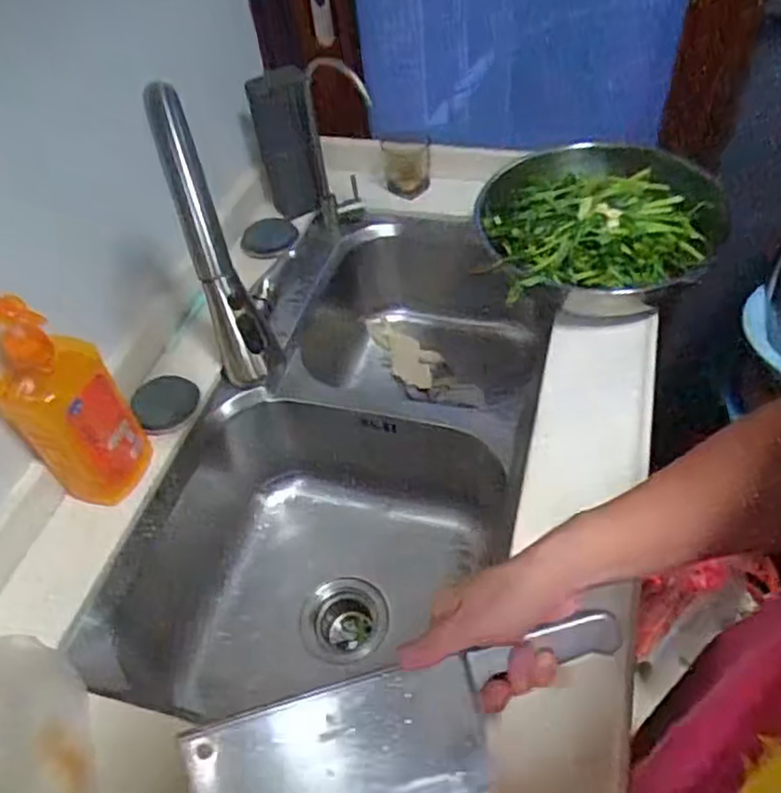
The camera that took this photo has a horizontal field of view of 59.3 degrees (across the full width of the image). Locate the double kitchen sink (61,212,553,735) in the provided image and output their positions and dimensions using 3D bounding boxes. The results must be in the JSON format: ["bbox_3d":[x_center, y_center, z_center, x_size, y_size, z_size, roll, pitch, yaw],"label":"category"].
[{"bbox_3d":[-0.035,0.075,0.930,0.412,0.260,0.691,10,52,14],"label":"double kitchen sink"}]

